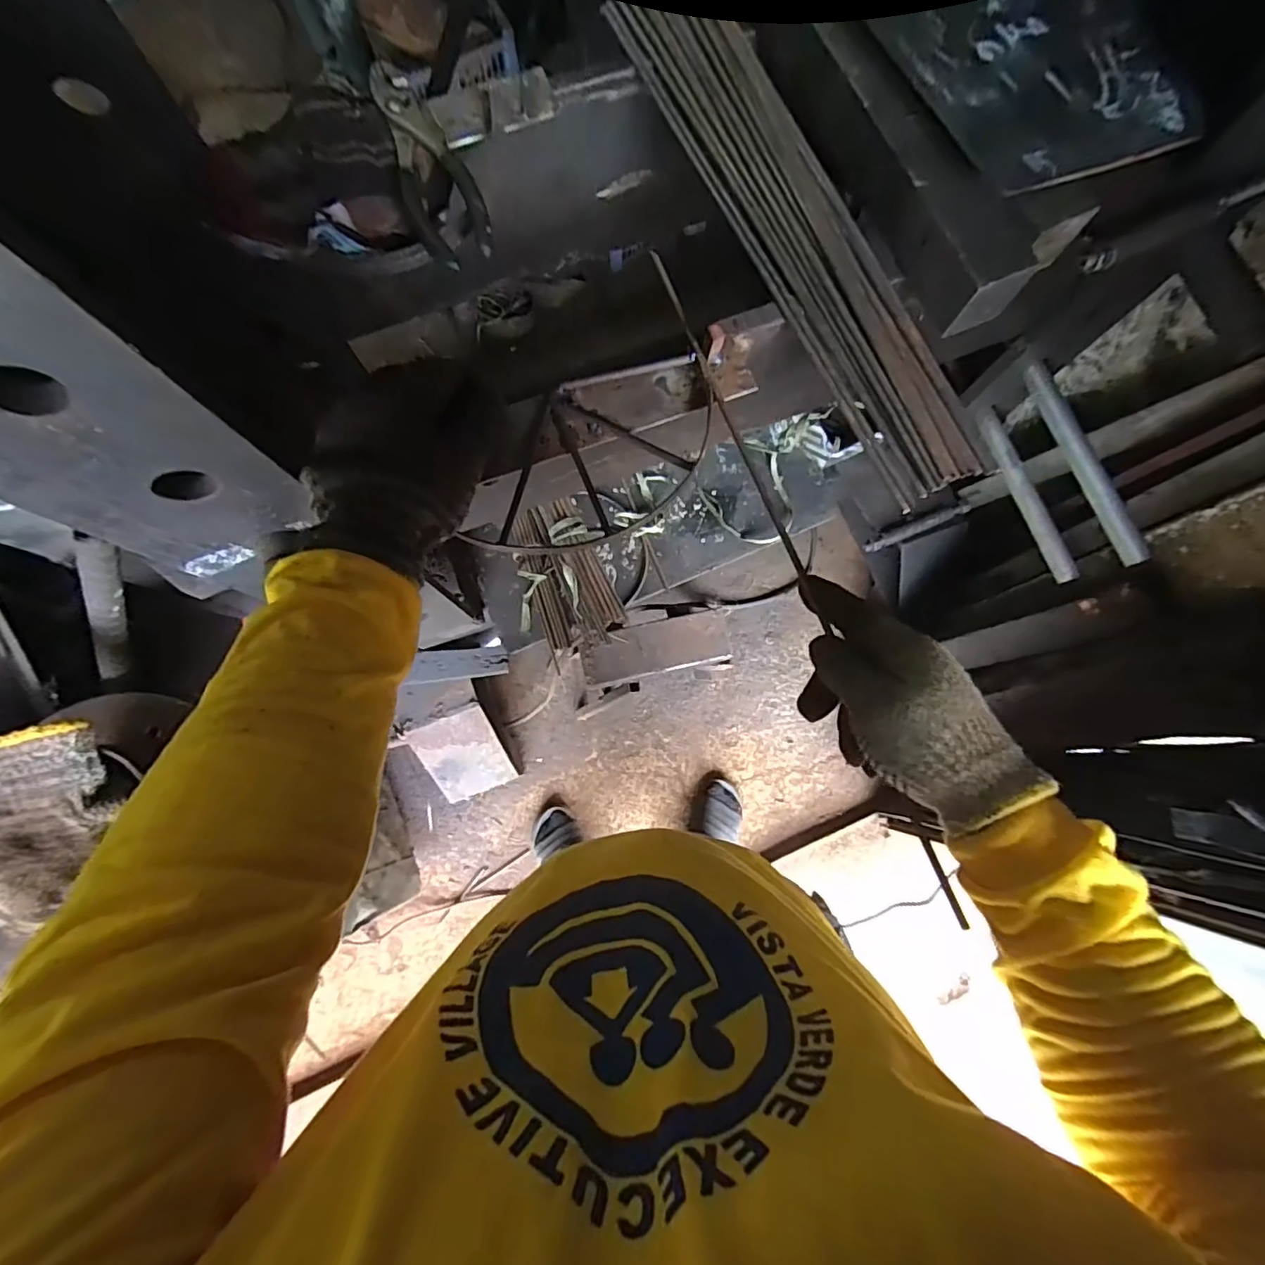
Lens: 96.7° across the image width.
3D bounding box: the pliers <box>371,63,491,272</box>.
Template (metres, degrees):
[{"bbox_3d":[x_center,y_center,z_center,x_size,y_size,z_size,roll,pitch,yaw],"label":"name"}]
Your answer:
[{"bbox_3d":[-0.162,-0.359,0.429,0.054,0.014,0.197,-27,80,-4],"label":"pliers"}]

